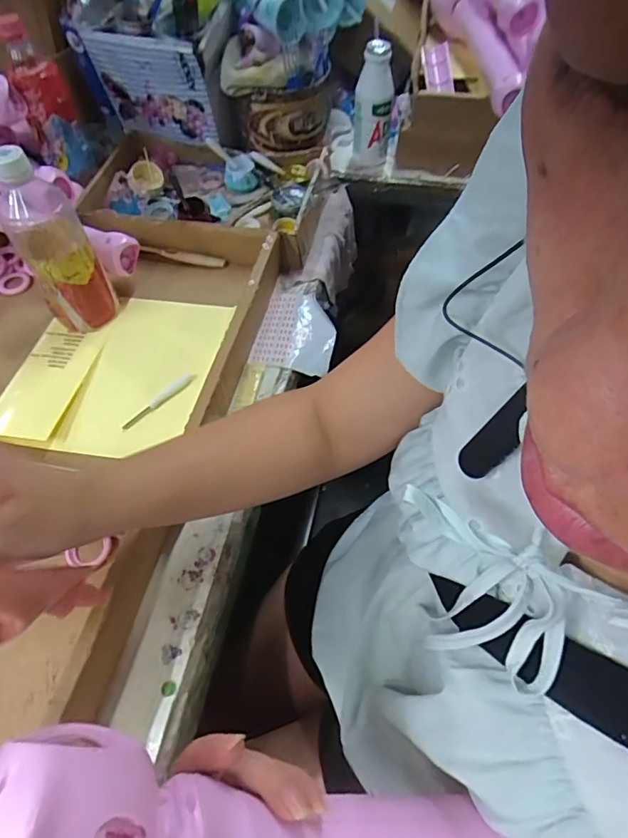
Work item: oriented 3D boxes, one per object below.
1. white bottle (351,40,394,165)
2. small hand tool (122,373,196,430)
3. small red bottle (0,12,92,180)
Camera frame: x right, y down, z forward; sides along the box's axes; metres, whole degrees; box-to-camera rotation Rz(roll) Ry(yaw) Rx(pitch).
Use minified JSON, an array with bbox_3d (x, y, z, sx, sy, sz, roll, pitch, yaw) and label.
[{"bbox_3d":[0.083,-0.431,0.706,0.050,0.145,0.047,2,57,1],"label":"white bottle"},{"bbox_3d":[-0.156,-0.019,0.516,0.012,0.006,0.089,35,63,20],"label":"small hand tool"},{"bbox_3d":[-0.324,-0.385,0.621,0.060,0.160,0.058,-20,59,-13],"label":"small red bottle"}]

